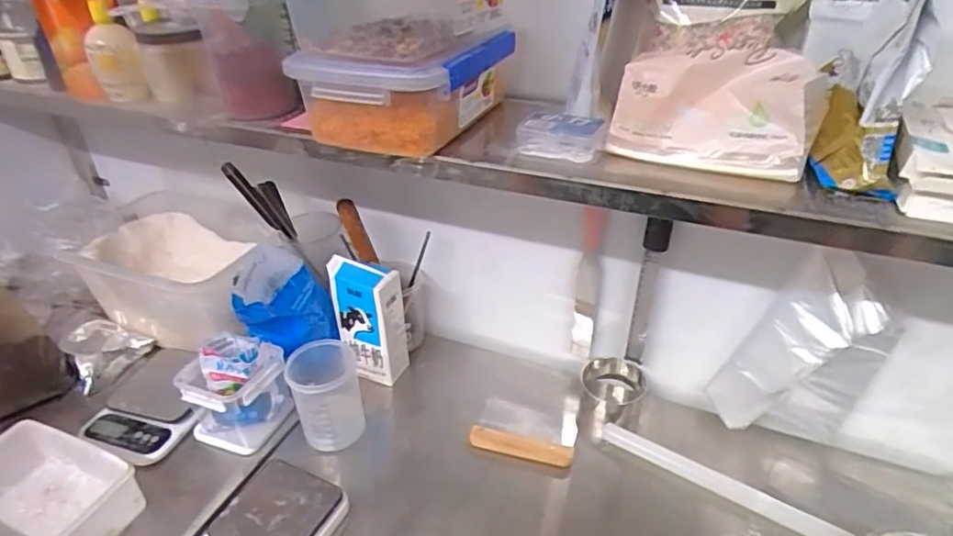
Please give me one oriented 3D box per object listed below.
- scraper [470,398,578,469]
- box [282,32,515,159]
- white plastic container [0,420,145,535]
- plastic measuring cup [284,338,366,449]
[{"bbox_3d":[0.078,0.231,0.875,0.146,0.017,0.128,7,35,13],"label":"scraper"},{"bbox_3d":[-0.078,-0.207,0.639,0.180,0.103,0.196,11,36,18],"label":"box"},{"bbox_3d":[-0.555,0.299,0.739,0.211,0.082,0.140,14,37,23],"label":"white plastic container"},{"bbox_3d":[-0.218,0.190,0.849,0.095,0.139,0.096,-2,34,1],"label":"plastic measuring cup"}]

